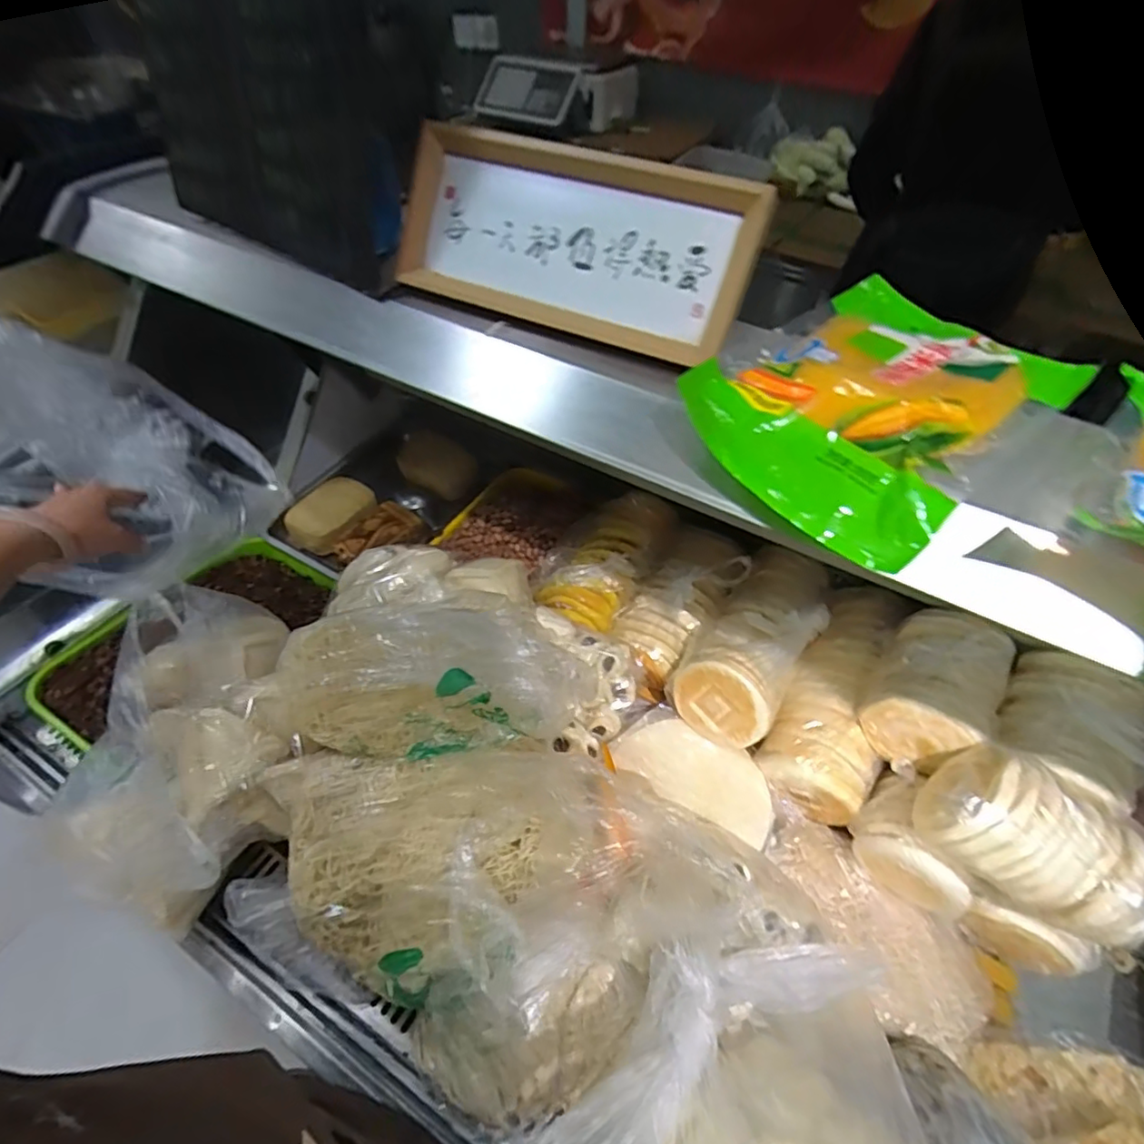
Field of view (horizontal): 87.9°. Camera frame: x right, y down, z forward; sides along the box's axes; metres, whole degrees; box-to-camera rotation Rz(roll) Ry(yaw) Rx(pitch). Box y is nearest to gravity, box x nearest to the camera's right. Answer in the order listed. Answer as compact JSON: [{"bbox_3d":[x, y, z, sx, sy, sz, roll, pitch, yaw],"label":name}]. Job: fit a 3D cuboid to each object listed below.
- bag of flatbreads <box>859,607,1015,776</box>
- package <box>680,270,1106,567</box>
[{"bbox_3d":[0.456,0.149,0.759,0.169,0.121,0.145,-35,60,-28],"label":"bag of flatbreads"},{"bbox_3d":[0.210,-0.119,0.404,0.257,0.050,0.178,-33,59,-27],"label":"package"}]

